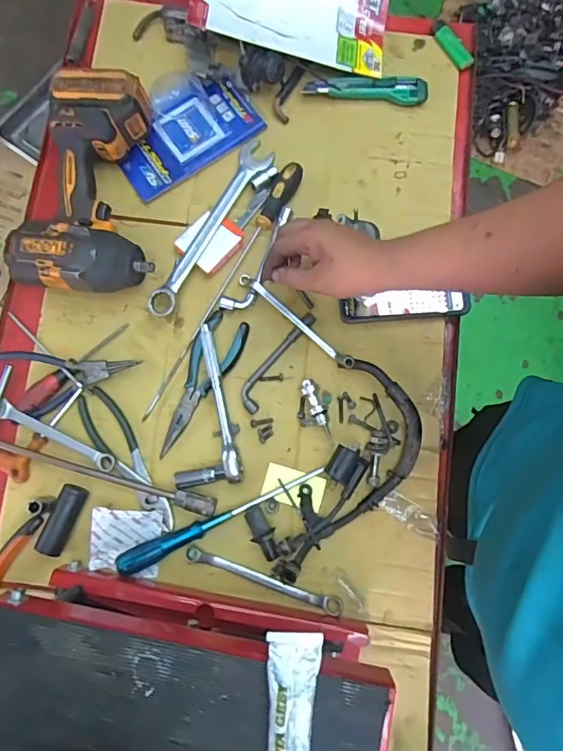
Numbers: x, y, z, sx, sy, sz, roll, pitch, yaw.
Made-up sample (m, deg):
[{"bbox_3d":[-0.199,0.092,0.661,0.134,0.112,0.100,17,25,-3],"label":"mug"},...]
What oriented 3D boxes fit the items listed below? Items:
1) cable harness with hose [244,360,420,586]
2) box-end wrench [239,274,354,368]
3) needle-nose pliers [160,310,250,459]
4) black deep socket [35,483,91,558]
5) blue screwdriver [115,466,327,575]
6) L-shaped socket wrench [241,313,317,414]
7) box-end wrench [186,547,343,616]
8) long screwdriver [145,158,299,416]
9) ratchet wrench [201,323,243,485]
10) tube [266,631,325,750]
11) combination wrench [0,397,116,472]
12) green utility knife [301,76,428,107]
[{"bbox_3d":[0.073,0.113,0.568,0.135,0.041,0.253,31,81,5],"label":"cable harness with hose"},{"bbox_3d":[0.018,-0.072,0.610,0.184,0.022,0.014,40,82,7],"label":"box-end wrench"},{"bbox_3d":[-0.109,0.006,0.601,0.055,0.018,0.188,31,81,5],"label":"needle-nose pliers"},{"bbox_3d":[-0.259,0.170,0.566,0.032,0.029,0.078,21,81,4],"label":"black deep socket"},{"bbox_3d":[-0.070,0.169,0.568,0.262,0.024,0.025,-25,81,-4],"label":"blue screwdriver"},{"bbox_3d":[-0.007,-0.021,0.609,0.031,0.010,0.150,32,81,5],"label":"L-shaped socket wrench"},{"bbox_3d":[-0.021,0.242,0.564,0.191,0.009,0.017,19,81,3],"label":"box-end wrench"},{"bbox_3d":[-0.072,-0.117,0.618,0.030,0.028,0.384,28,81,5],"label":"long screwdriver"},{"bbox_3d":[-0.076,0.034,0.589,0.020,0.029,0.193,-13,80,-2],"label":"ratchet wrench"},{"bbox_3d":[0.009,0.274,0.384,0.043,0.021,0.118,3,80,1],"label":"tube"},{"bbox_3d":[-0.283,0.073,0.590,0.174,0.015,0.021,26,81,5],"label":"combination wrench"},{"bbox_3d":[0.120,-0.408,0.677,0.170,0.020,0.031,7,80,1],"label":"green utility knife"}]

